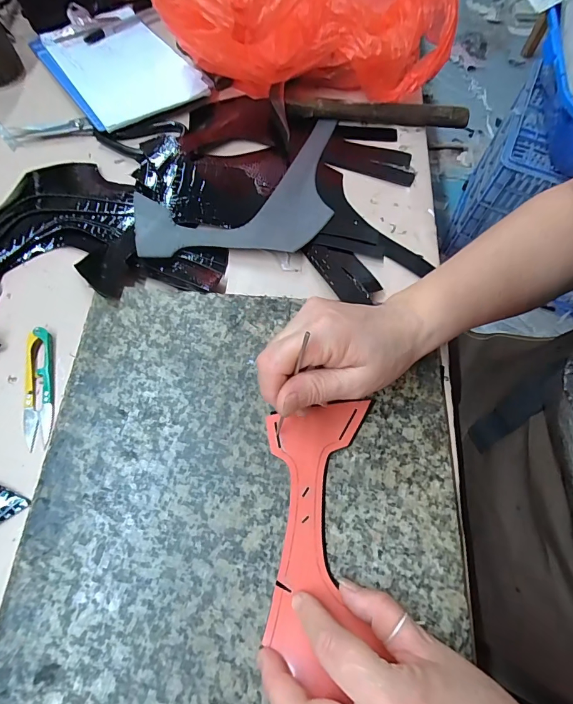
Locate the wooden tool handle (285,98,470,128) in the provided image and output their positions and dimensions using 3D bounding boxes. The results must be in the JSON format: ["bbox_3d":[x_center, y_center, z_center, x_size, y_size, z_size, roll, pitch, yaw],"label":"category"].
[{"bbox_3d":[0.107,-0.286,0.460,0.212,0.024,0.018,4,67,-1],"label":"wooden tool handle"}]

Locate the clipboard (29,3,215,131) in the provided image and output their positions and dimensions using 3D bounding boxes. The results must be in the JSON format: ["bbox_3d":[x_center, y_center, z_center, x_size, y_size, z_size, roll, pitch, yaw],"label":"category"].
[{"bbox_3d":[-0.210,-0.358,0.478,0.145,0.018,0.229,-36,73,-16],"label":"clipboard"}]

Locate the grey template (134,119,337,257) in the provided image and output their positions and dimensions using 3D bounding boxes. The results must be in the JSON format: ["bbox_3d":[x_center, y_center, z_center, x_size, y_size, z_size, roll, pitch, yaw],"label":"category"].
[{"bbox_3d":[-0.025,-0.156,0.399,0.260,0.008,0.134,-31,71,-16],"label":"grey template"}]

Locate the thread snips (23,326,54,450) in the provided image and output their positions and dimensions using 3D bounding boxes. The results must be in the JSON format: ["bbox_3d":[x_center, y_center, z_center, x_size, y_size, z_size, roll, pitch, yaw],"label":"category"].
[{"bbox_3d":[-0.208,0.028,0.319,0.021,0.010,0.101,-12,68,-7],"label":"thread snips"}]

